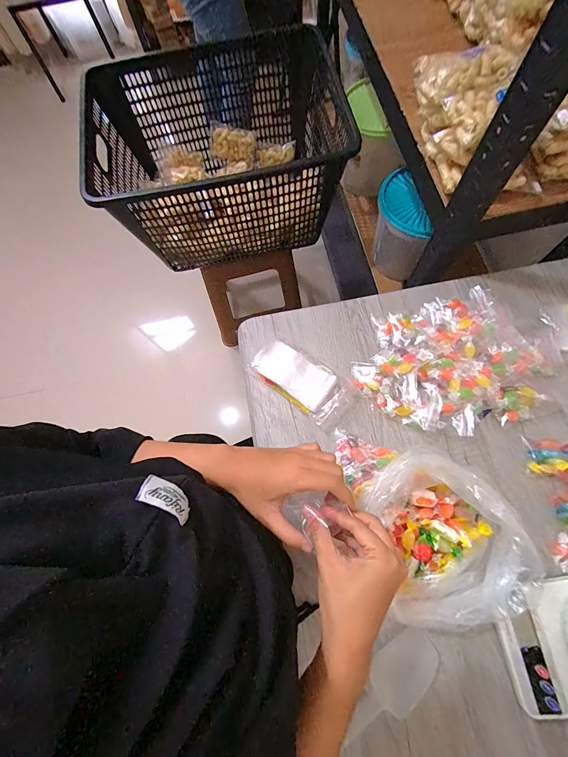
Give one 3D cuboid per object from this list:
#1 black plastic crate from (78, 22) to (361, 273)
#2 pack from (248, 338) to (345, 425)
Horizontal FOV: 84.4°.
[{"bbox_3d":[-0.153,-0.561,0.804,0.587,0.276,0.459,-12,72,0],"label":"black plastic crate"},{"bbox_3d":[0.022,-0.002,0.491,0.145,0.025,0.074,40,79,12],"label":"pack"}]

